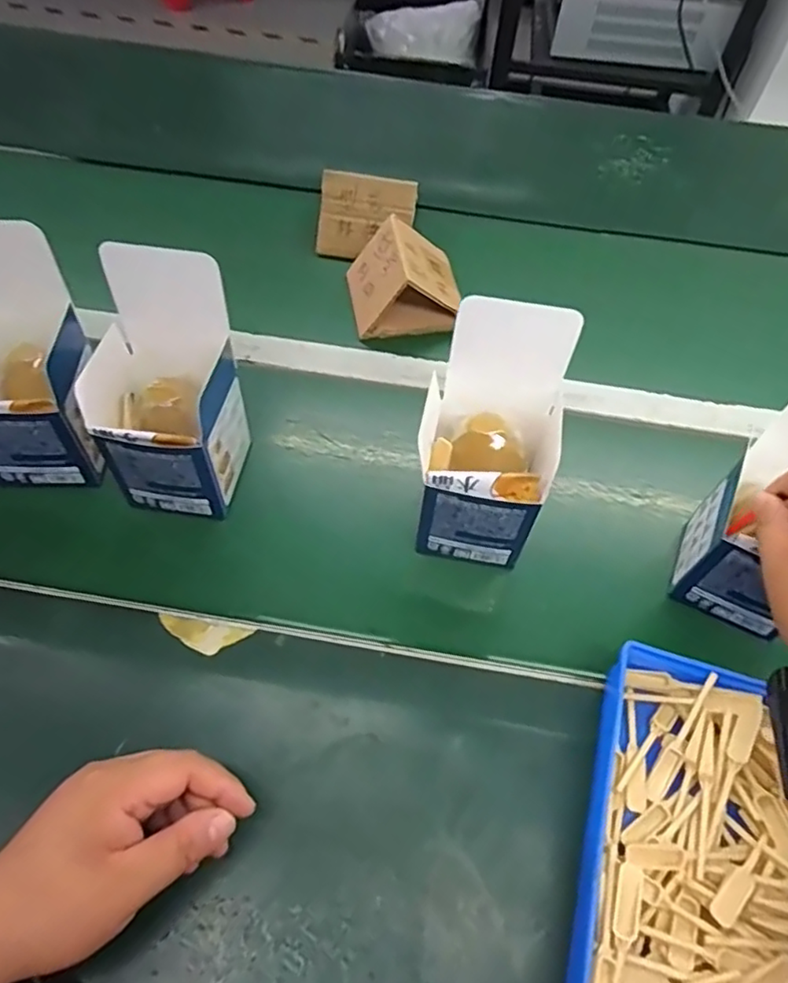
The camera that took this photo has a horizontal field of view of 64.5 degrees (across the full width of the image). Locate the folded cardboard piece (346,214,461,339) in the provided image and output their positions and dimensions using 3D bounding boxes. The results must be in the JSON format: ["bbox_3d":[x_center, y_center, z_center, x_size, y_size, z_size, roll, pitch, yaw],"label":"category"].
[{"bbox_3d":[0.010,-0.220,0.637,0.105,0.071,0.106,-6,56,-6],"label":"folded cardboard piece"}]

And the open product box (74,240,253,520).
[{"bbox_3d":[-0.168,-0.070,0.461,0.094,0.159,0.101,10,56,5],"label":"open product box"}]

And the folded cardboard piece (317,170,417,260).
[{"bbox_3d":[-0.029,-0.299,0.687,0.104,0.085,0.016,2,31,-12],"label":"folded cardboard piece"}]

